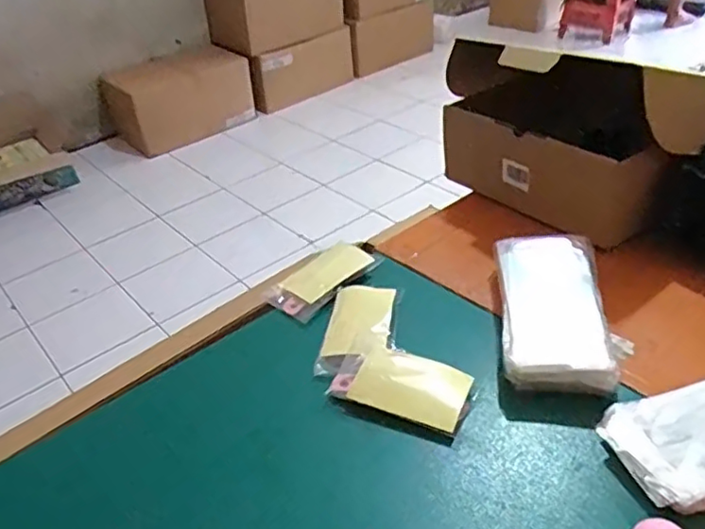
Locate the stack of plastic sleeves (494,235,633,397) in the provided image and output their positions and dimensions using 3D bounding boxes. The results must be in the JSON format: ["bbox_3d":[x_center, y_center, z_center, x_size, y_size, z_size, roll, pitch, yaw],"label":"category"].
[{"bbox_3d":[0.185,0.036,0.555,0.099,0.033,0.185,1,37,10],"label":"stack of plastic sleeves"}]

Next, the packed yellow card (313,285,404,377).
[{"bbox_3d":[0.008,0.060,0.582,0.066,0.017,0.111,3,37,12],"label":"packed yellow card"}]

